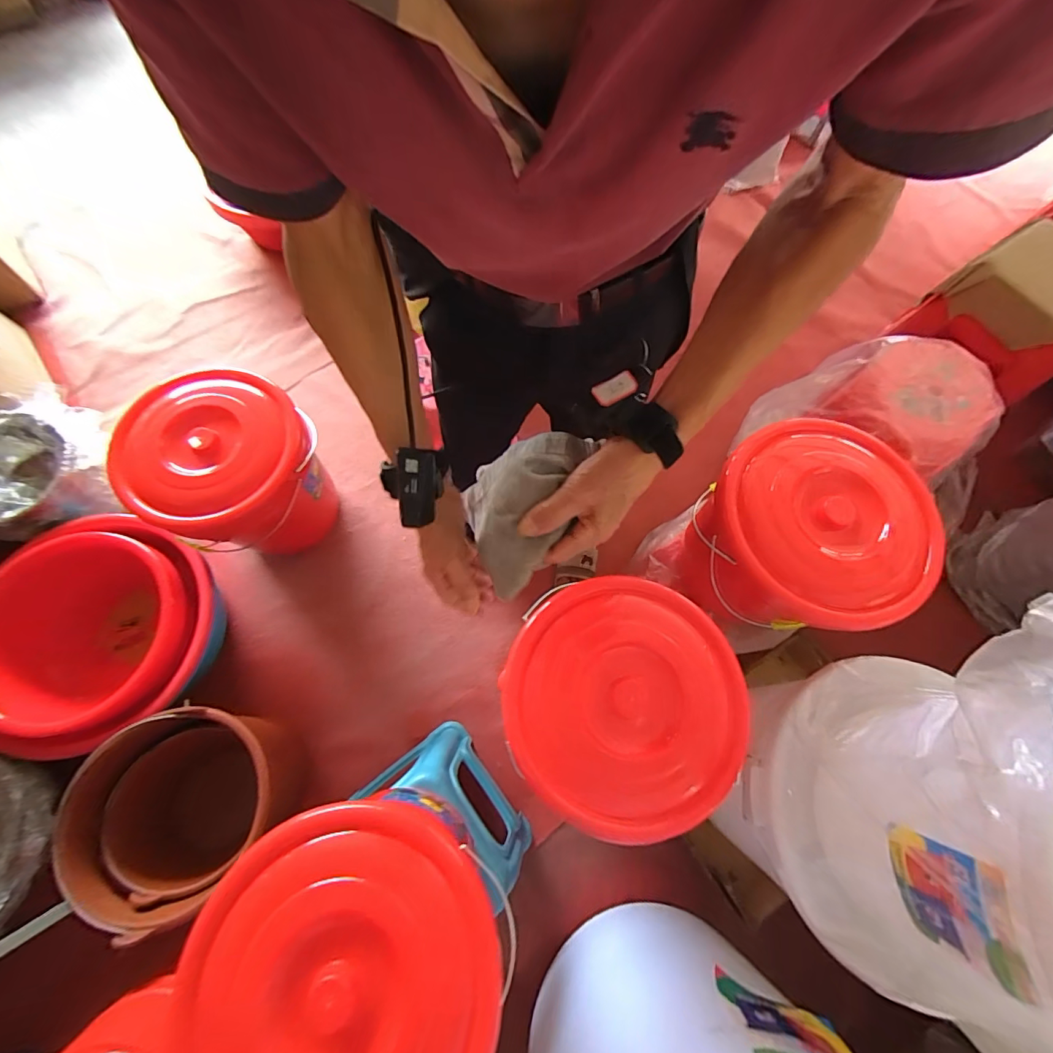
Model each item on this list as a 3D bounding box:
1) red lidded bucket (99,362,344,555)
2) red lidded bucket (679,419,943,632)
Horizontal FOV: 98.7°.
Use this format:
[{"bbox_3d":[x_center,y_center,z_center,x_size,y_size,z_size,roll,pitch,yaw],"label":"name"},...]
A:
[{"bbox_3d":[-0.647,-0.112,1.077,0.335,0.388,0.348,0,72,0],"label":"red lidded bucket"},{"bbox_3d":[0.487,0.010,0.851,0.334,0.332,0.319,0,72,0],"label":"red lidded bucket"}]

